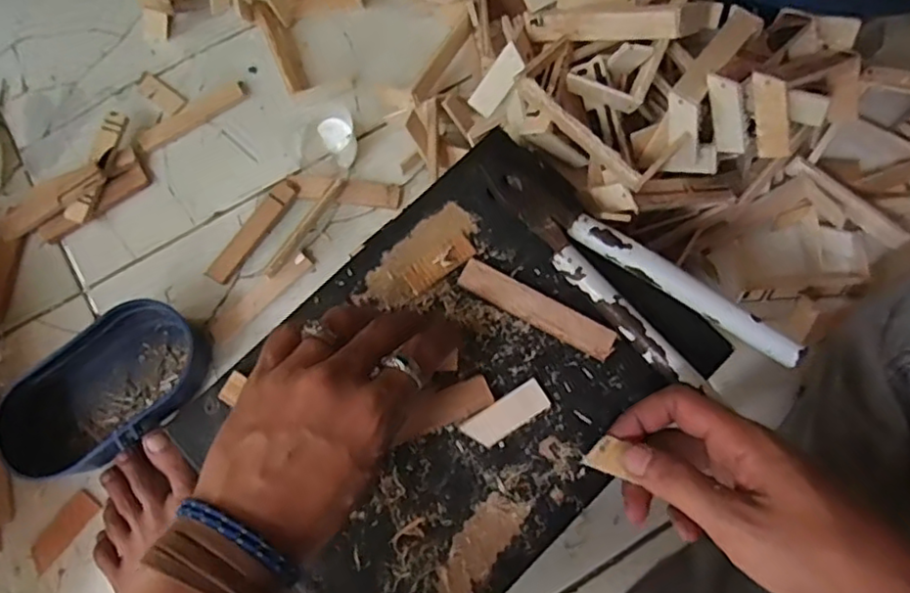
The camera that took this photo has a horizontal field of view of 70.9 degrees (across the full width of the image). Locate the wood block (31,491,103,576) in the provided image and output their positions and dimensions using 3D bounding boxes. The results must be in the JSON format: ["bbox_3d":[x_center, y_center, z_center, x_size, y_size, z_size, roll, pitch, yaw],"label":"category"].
[{"bbox_3d":[-0.299,0.179,0.490,0.020,0.008,0.062,38,80,7],"label":"wood block"}]

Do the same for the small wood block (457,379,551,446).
[{"bbox_3d":[0.031,0.069,0.374,0.050,0.004,0.020,-32,80,-7],"label":"small wood block"}]

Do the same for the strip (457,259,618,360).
[{"bbox_3d":[0.049,0.008,0.382,0.098,0.005,0.019,28,92,5],"label":"strip"}]

